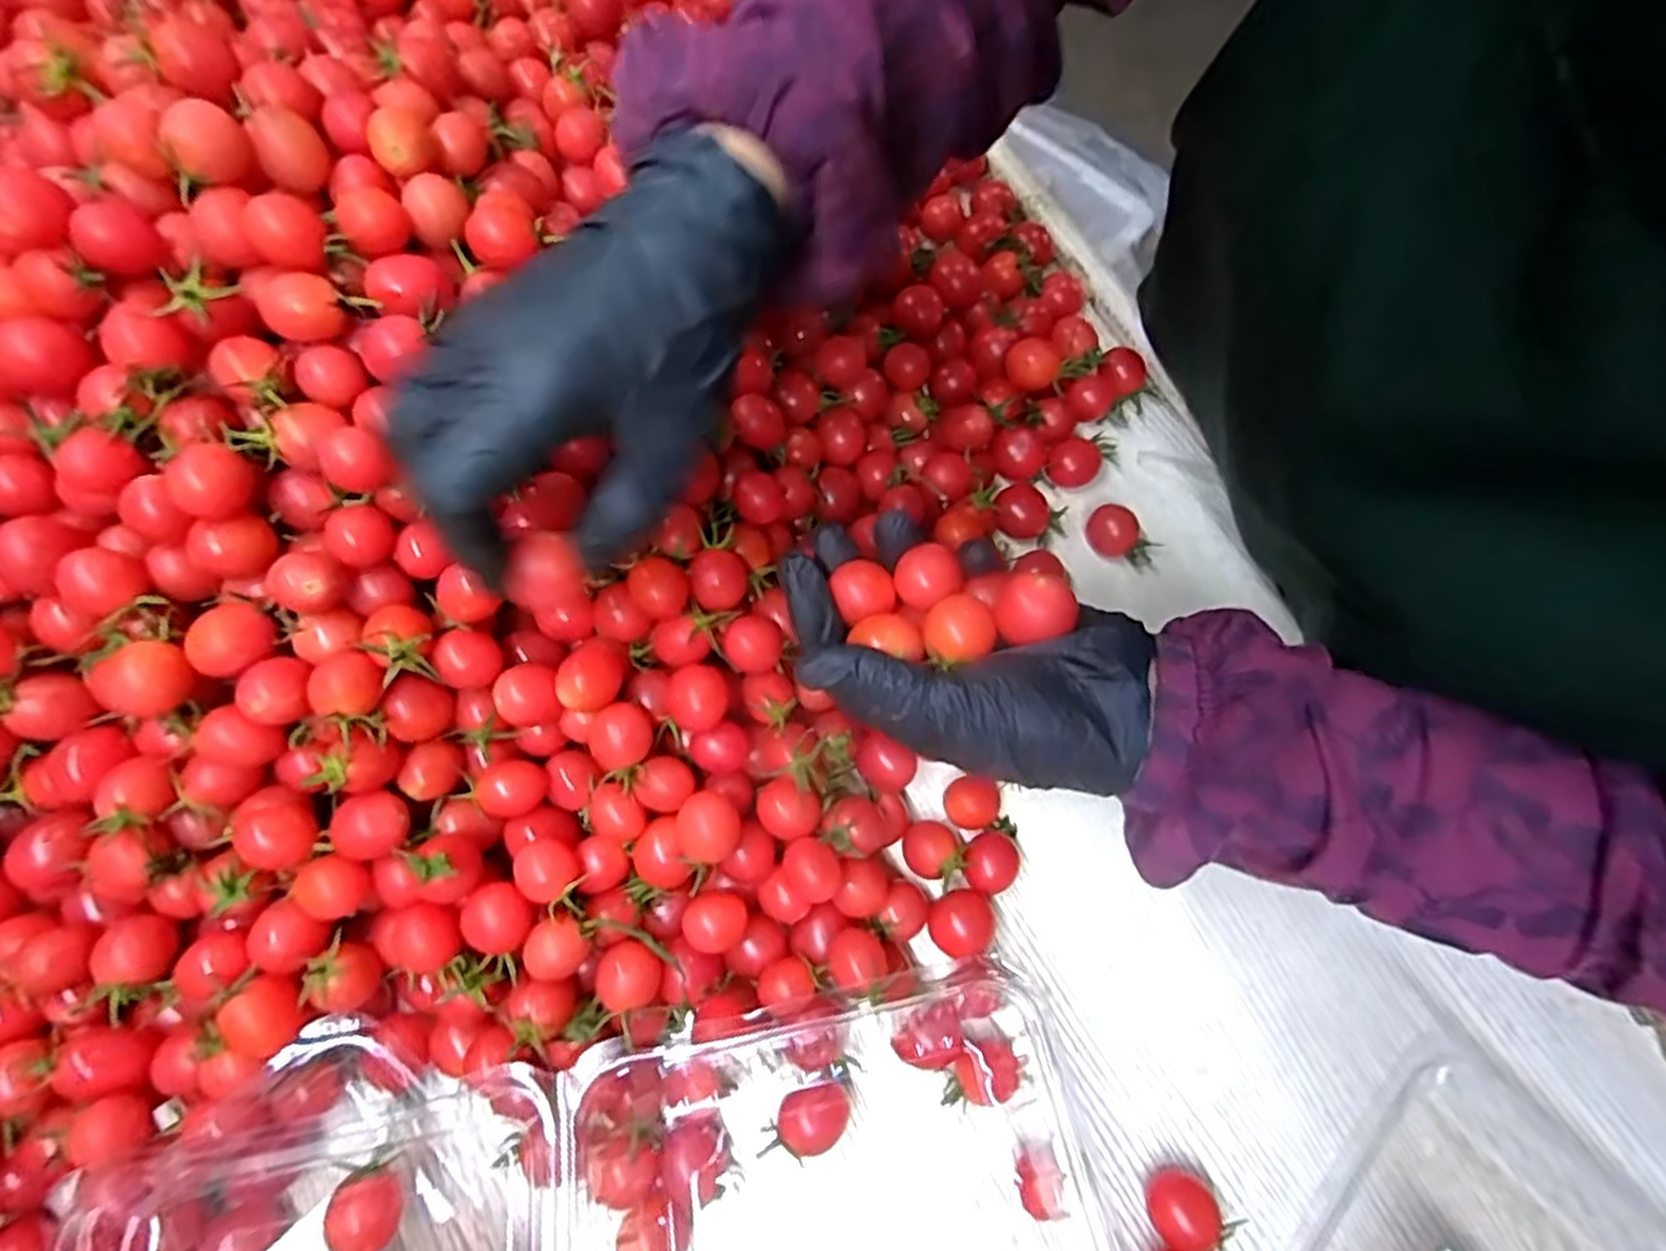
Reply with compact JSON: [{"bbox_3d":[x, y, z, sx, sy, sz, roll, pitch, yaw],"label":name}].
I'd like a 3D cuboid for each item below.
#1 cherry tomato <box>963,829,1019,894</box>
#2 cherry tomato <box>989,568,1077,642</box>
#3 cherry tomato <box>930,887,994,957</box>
[{"bbox_3d":[0.072,0.110,0.365,0.027,0.021,0.025,1,72,-2],"label":"cherry tomato"},{"bbox_3d":[0.068,-0.005,0.273,0.022,0.022,0.022,20,72,4],"label":"cherry tomato"},{"bbox_3d":[0.057,0.134,0.357,0.029,0.026,0.026,-28,75,-11],"label":"cherry tomato"}]

